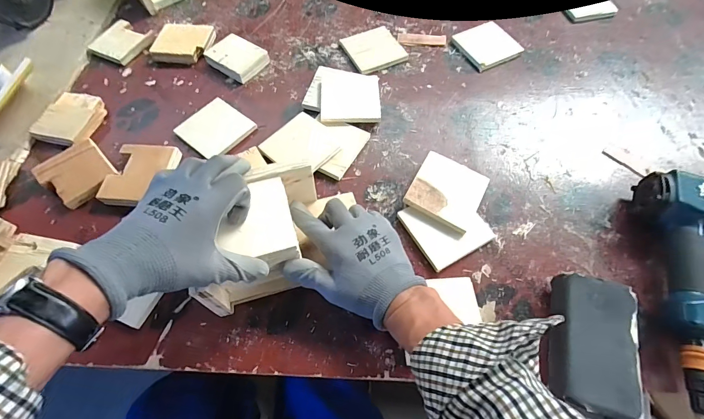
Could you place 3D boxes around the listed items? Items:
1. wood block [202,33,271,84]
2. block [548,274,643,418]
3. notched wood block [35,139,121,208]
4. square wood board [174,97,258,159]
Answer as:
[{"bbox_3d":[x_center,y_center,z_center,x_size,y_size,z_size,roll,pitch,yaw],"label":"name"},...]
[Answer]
[{"bbox_3d":[-0.197,-0.259,0.601,0.092,0.027,0.068,28,66,15],"label":"wood block"},{"bbox_3d":[0.255,0.142,0.370,0.076,0.033,0.136,15,63,9],"label":"block"},{"bbox_3d":[-0.385,-0.051,0.495,0.091,0.021,0.081,41,70,20],"label":"notched wood block"},{"bbox_3d":[-0.210,-0.124,0.540,0.091,0.016,0.085,34,68,17],"label":"square wood board"}]

